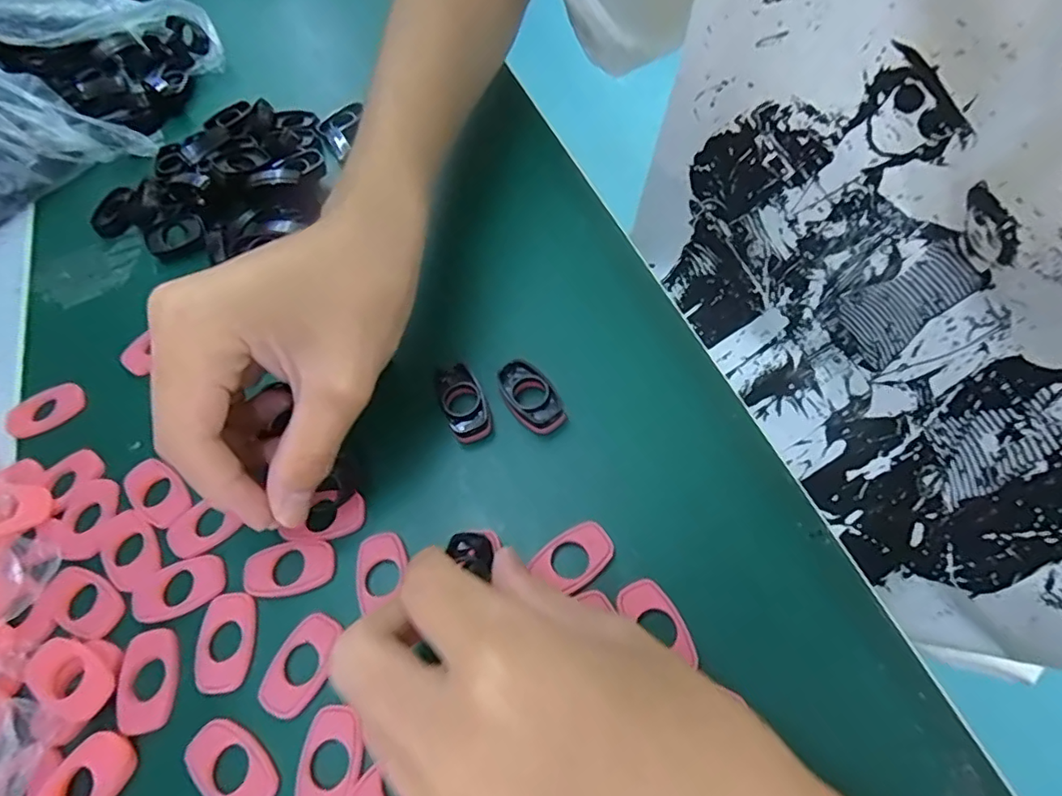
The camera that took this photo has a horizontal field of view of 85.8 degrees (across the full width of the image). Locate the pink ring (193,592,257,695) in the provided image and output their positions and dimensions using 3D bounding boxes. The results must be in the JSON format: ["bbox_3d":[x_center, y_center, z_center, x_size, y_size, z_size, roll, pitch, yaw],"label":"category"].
[{"bbox_3d":[-0.107,0.085,0.199,0.020,0.004,0.032,1,61,4],"label":"pink ring"}]

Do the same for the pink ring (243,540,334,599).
[{"bbox_3d":[-0.089,0.063,0.210,0.031,0.004,0.020,-12,61,-3],"label":"pink ring"}]

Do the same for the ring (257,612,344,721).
[{"bbox_3d":[-0.078,0.090,0.194,0.020,0.004,0.033,21,64,14],"label":"ring"}]

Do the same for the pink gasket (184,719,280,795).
[{"bbox_3d":[-0.095,0.118,0.181,0.033,0.004,0.019,31,67,18],"label":"pink gasket"}]

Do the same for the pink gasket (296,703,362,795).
[{"bbox_3d":[-0.063,0.114,0.178,0.019,0.004,0.031,1,61,4],"label":"pink gasket"}]

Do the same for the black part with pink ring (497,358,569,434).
[{"bbox_3d":[0.000,0.000,0.234,0.019,0.008,0.032,-28,63,-12],"label":"black part with pink ring"}]

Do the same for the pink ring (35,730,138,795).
[{"bbox_3d":[-0.141,0.123,0.179,0.019,0.007,0.031,28,66,17],"label":"pink ring"}]

